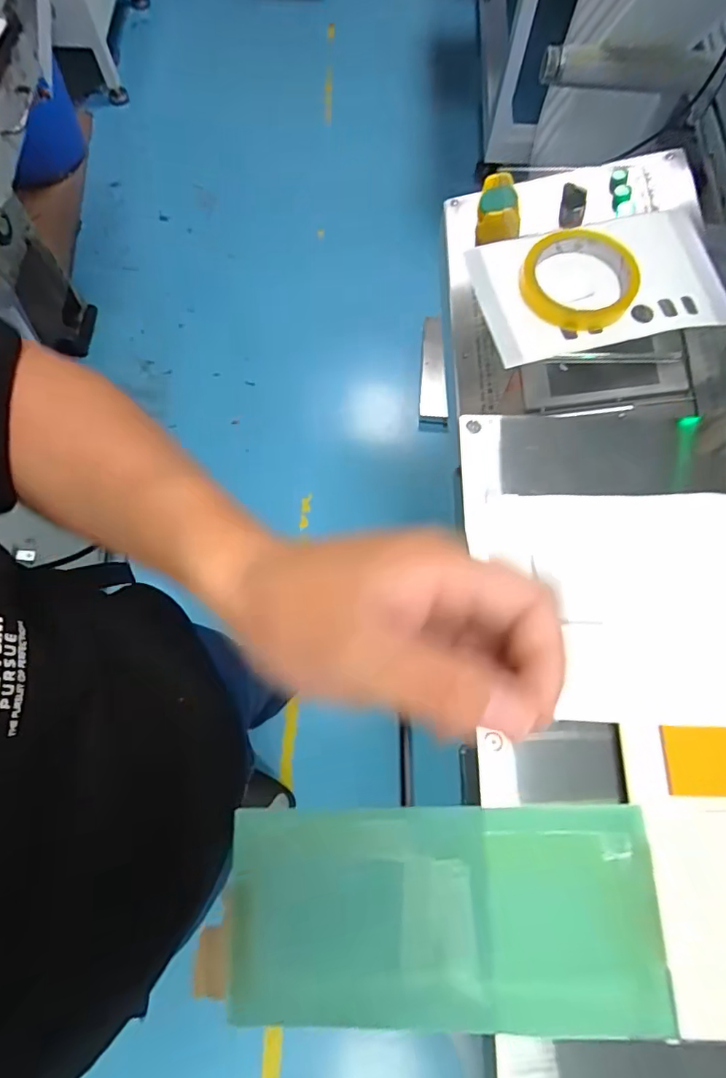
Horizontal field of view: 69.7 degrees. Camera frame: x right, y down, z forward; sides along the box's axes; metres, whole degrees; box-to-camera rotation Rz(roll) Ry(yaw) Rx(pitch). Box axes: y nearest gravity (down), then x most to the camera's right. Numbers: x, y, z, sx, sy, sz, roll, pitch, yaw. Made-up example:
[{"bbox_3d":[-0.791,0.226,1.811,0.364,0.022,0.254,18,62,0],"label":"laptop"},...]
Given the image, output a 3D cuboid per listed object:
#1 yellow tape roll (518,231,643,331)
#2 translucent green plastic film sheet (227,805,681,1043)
[{"bbox_3d":[0.185,-0.223,0.443,0.093,0.019,0.096,0,72,-1],"label":"yellow tape roll"},{"bbox_3d":[0.035,0.176,0.245,0.196,0.005,0.088,-3,70,4],"label":"translucent green plastic film sheet"}]

